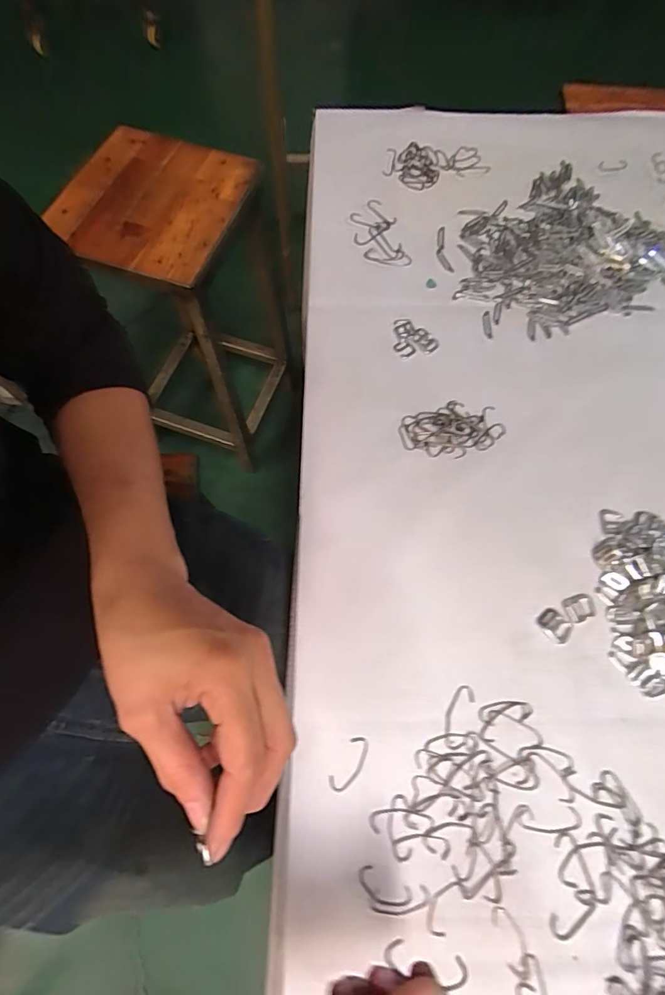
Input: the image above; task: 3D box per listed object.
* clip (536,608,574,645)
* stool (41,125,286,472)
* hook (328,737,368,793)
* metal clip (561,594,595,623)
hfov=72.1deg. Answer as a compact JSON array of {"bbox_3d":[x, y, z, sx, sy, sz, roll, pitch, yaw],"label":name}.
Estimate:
[{"bbox_3d":[0.167,0.097,0.342,0.019,0.004,0.025,-42,74,-15],"label":"clip"},{"bbox_3d":[-0.272,-0.375,0.958,0.239,0.550,0.295,17,69,5],"label":"stool"},{"bbox_3d":[0.012,0.180,0.308,0.015,0.004,0.037,33,72,12],"label":"hook"},{"bbox_3d":[0.189,0.084,0.348,0.026,0.004,0.019,-20,70,-8],"label":"metal clip"}]

